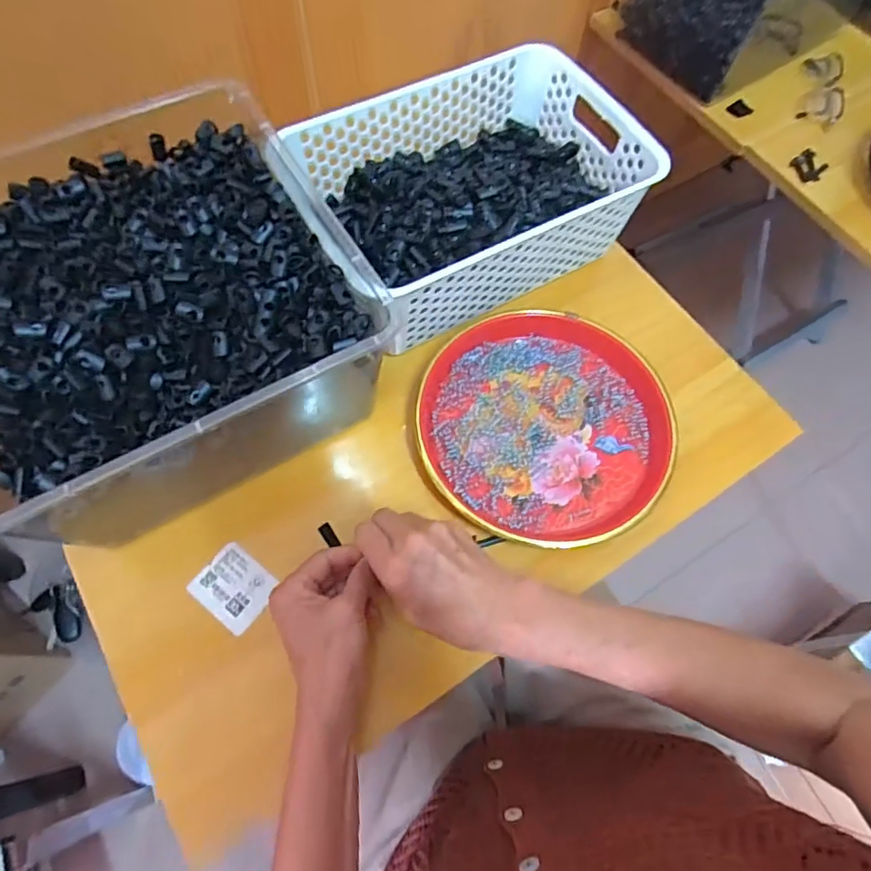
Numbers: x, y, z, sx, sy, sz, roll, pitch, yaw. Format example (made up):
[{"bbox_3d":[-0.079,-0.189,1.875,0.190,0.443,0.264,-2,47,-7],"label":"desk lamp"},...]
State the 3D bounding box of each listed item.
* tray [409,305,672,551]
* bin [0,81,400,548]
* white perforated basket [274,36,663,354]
[{"bbox_3d":[0.094,-0.014,0.481,0.210,0.025,0.215,1,67,-2],"label":"tray"},{"bbox_3d":[-0.220,-0.095,0.431,0.291,0.125,0.296,-29,72,-14],"label":"bin"},{"bbox_3d":[0.035,-0.236,0.525,0.283,0.090,0.204,-27,71,-13],"label":"white perforated basket"}]

